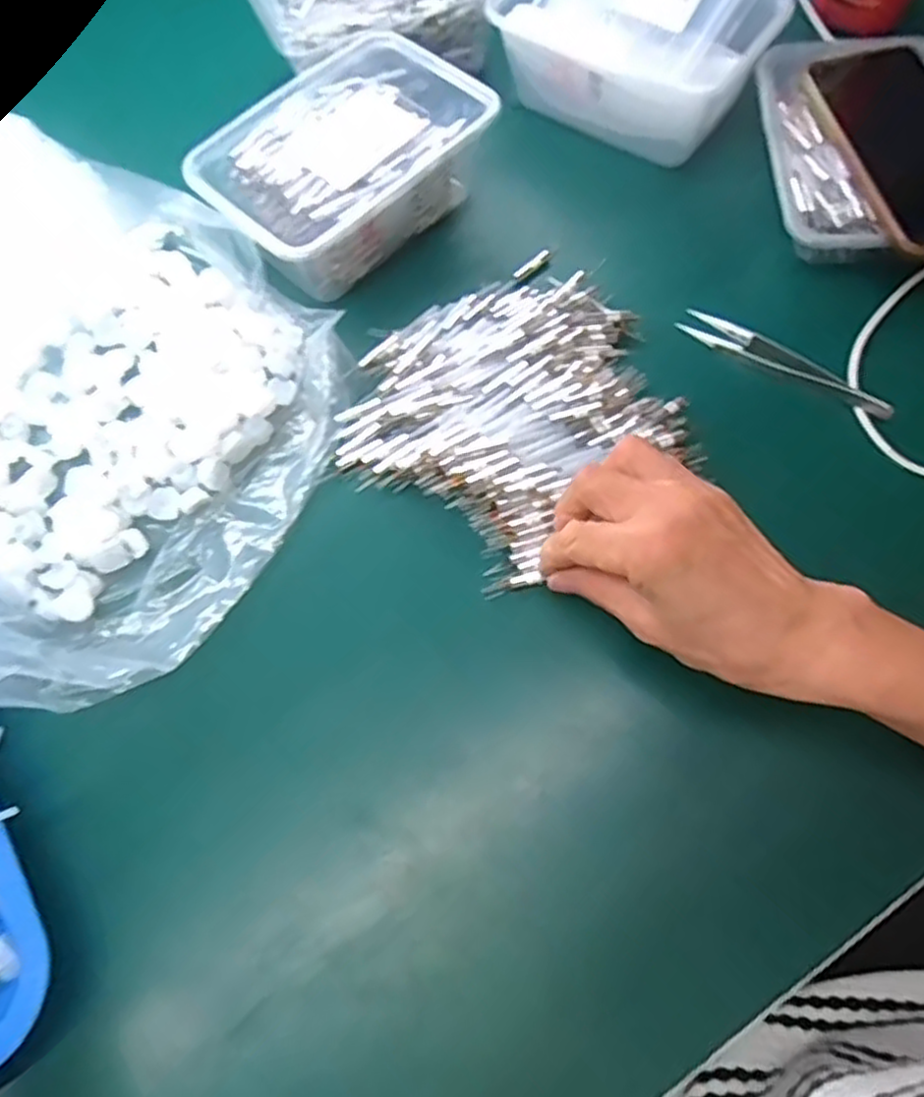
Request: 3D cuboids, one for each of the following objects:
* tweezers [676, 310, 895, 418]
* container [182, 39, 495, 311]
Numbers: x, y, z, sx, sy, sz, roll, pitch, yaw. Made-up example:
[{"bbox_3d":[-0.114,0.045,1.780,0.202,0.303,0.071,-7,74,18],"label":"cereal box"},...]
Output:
[{"bbox_3d":[0.183,-0.107,0.430,0.124,0.014,0.019,34,72,16],"label":"tweezers"},{"bbox_3d":[-0.076,-0.241,0.475,0.124,0.052,0.171,42,74,18],"label":"container"}]

